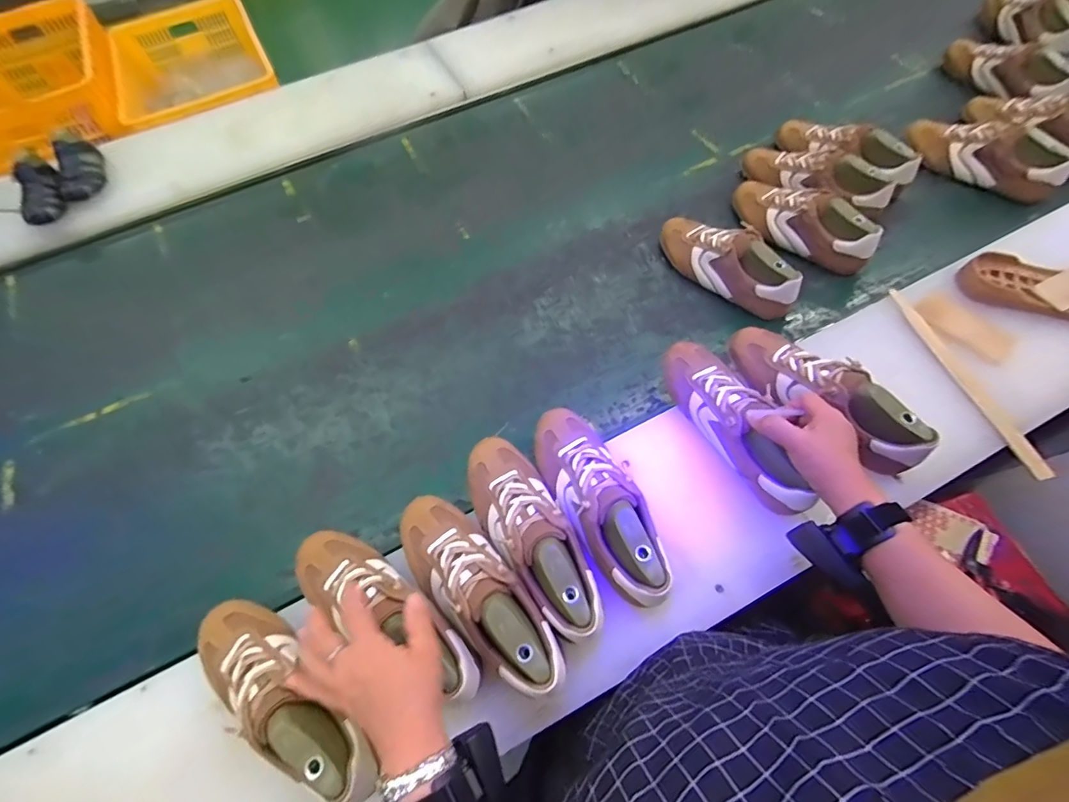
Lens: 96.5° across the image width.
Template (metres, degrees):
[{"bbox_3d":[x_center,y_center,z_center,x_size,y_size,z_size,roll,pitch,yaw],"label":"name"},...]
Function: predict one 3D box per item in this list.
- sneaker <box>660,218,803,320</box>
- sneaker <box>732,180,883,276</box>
[{"bbox_3d":[0.317,-0.237,0.789,0.083,0.092,0.259,-37,67,-16],"label":"sneaker"},{"bbox_3d":[0.462,-0.320,0.815,0.096,0.084,0.254,-34,67,-15],"label":"sneaker"}]

